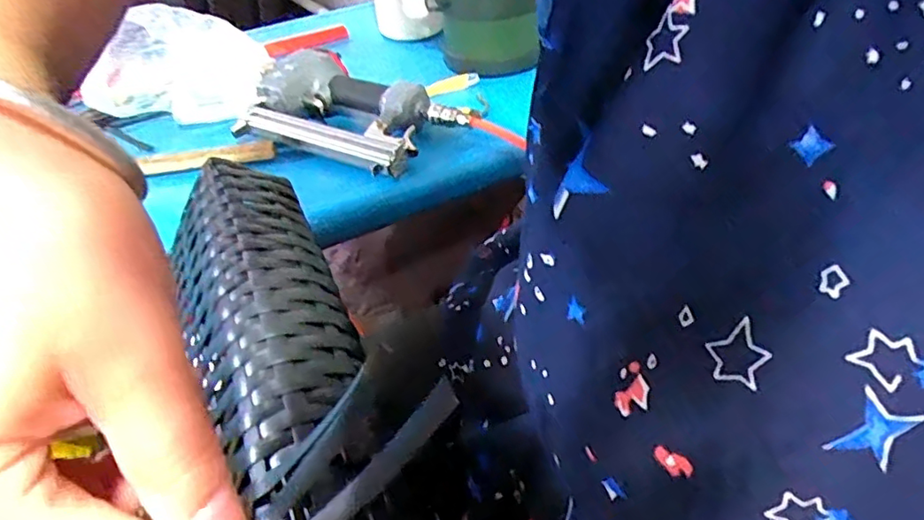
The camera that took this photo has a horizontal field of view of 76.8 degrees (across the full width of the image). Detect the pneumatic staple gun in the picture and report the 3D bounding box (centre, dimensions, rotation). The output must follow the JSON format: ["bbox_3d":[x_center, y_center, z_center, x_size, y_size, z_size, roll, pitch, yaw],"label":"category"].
[{"bbox_3d":[-0.138,-0.165,0.665,0.246,0.055,0.162,27,48,28],"label":"pneumatic staple gun"}]

